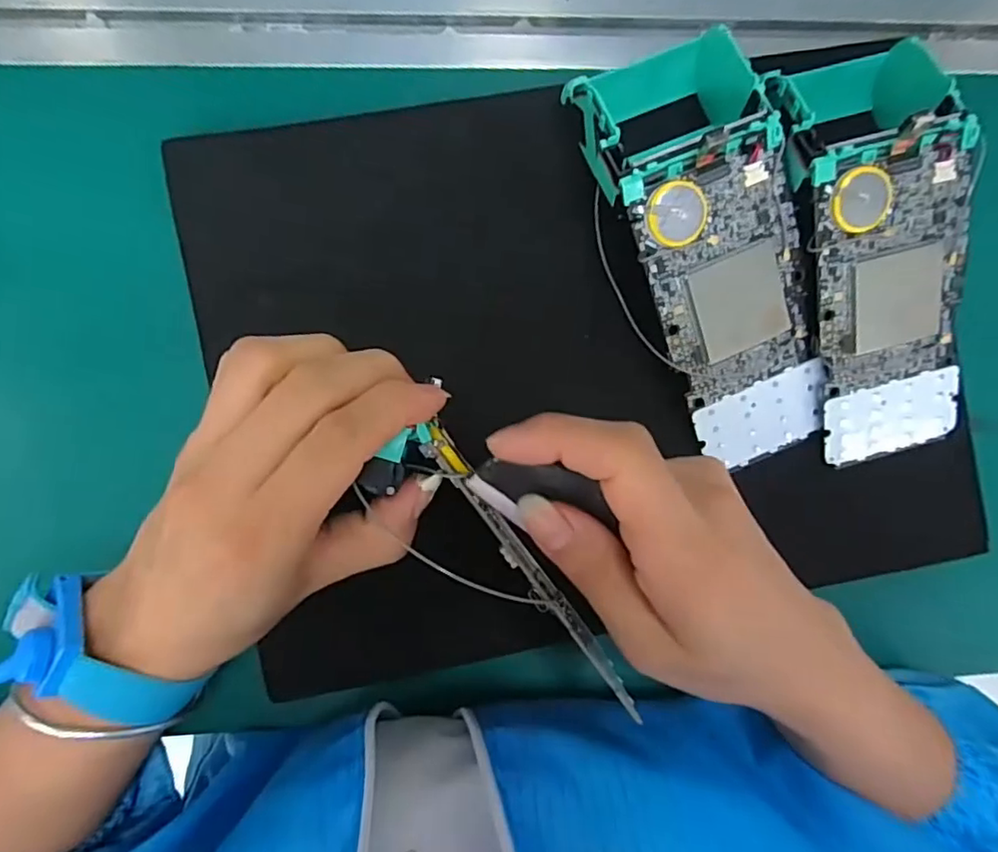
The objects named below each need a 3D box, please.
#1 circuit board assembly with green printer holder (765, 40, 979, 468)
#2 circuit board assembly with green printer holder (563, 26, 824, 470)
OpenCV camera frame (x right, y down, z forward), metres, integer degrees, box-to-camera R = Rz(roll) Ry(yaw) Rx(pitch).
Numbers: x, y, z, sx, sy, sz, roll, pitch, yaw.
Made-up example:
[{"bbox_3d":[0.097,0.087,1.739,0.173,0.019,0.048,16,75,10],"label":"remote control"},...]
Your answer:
[{"bbox_3d":[0.162,-0.070,0.264,0.076,0.061,0.174,-14,103,-6],"label":"circuit board assembly with green printer holder"},{"bbox_3d":[0.088,-0.071,0.255,0.080,0.046,0.178,-17,92,-5],"label":"circuit board assembly with green printer holder"}]

